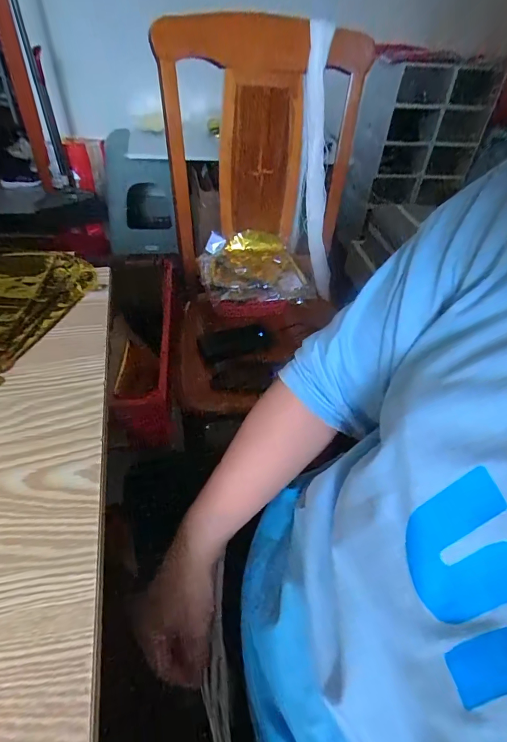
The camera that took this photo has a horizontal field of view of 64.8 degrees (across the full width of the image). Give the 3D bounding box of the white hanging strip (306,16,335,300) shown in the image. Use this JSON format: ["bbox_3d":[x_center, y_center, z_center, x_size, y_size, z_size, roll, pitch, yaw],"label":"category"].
[{"bbox_3d":[0.169,-0.501,1.003,0.063,0.593,0.069,-14,28,-17],"label":"white hanging strip"}]

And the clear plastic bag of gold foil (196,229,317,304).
[{"bbox_3d":[-0.006,-0.253,0.953,0.248,0.041,0.255,-8,47,-14],"label":"clear plastic bag of gold foil"}]

